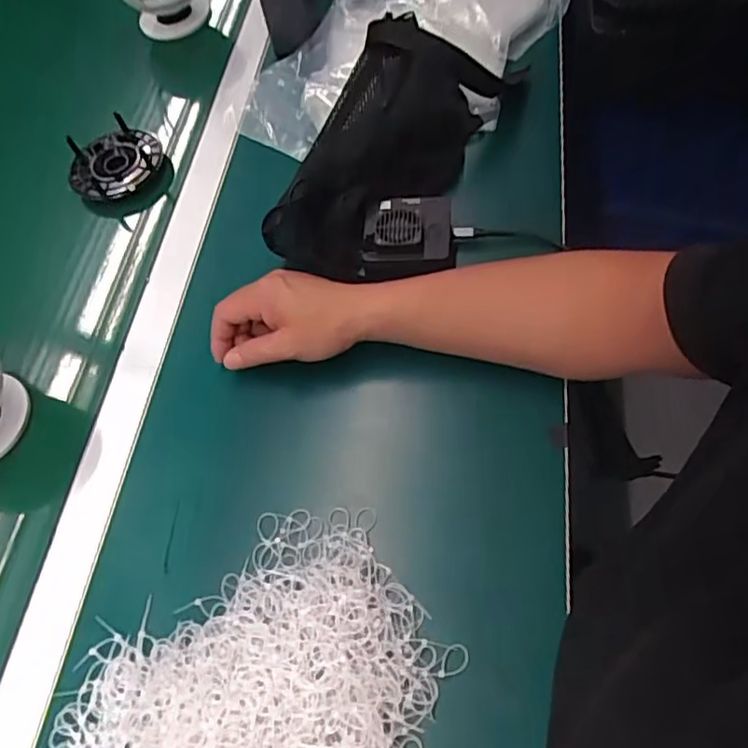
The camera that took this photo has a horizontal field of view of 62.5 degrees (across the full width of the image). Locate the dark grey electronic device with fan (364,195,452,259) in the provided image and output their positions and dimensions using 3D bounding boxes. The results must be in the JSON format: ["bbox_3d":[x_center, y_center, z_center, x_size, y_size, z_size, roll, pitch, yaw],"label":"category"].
[{"bbox_3d":[0.030,-0.131,0.547,0.075,0.022,0.073,1,62,3],"label":"dark grey electronic device with fan"}]

